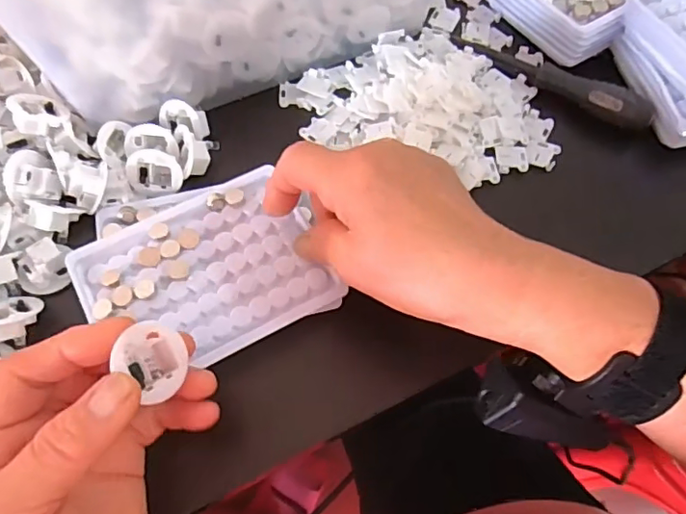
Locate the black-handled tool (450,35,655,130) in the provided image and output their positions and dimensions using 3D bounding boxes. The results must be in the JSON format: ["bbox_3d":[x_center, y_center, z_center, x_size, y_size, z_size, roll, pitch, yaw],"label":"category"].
[{"bbox_3d":[0.142,-0.127,0.378,0.143,0.026,0.016,36,69,15],"label":"black-handled tool"}]

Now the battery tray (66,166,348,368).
[{"bbox_3d":[-0.077,0.007,0.305,0.127,0.009,0.098,-23,67,-12],"label":"battery tray"}]

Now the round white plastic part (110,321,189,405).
[{"bbox_3d":[-0.082,0.042,0.230,0.014,0.028,0.027,-11,37,42],"label":"round white plastic part"}]

